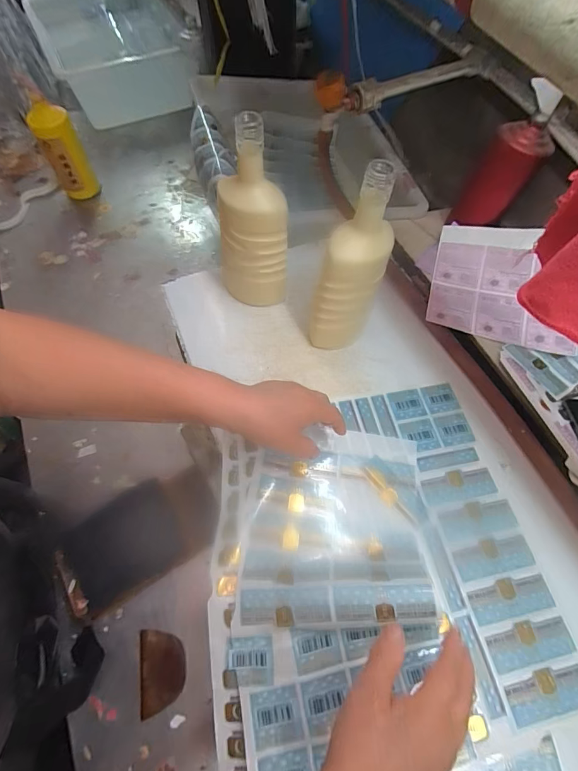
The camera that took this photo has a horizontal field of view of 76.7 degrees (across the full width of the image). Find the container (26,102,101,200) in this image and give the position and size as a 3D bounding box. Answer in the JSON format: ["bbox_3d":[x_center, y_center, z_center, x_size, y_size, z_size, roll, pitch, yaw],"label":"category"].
[{"bbox_3d":[-0.491,-0.506,0.809,0.079,0.194,0.068,-24,68,-12],"label":"container"}]

